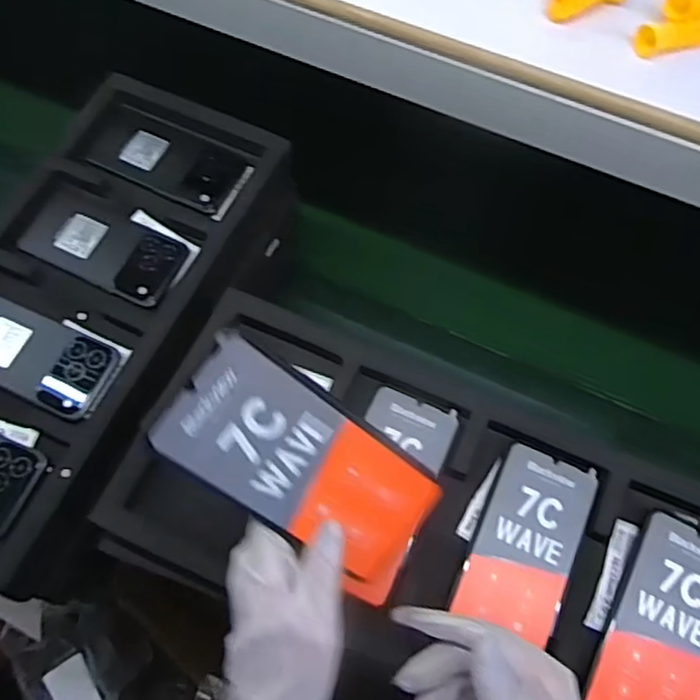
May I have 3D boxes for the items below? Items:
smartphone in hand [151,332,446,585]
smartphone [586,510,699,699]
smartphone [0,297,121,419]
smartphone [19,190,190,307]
[{"bbox_3d":[-0.023,0.066,0.355,0.164,0.006,0.072,39,88,-22],"label":"smartphone in hand"},{"bbox_3d":[0.228,0.204,0.463,0.071,0.016,0.158,26,69,10],"label":"smartphone"},{"bbox_3d":[-0.293,0.003,0.586,0.166,0.010,0.074,23,68,9],"label":"smartphone"},{"bbox_3d":[-0.242,-0.099,0.626,0.162,0.010,0.073,23,68,9],"label":"smartphone"}]

